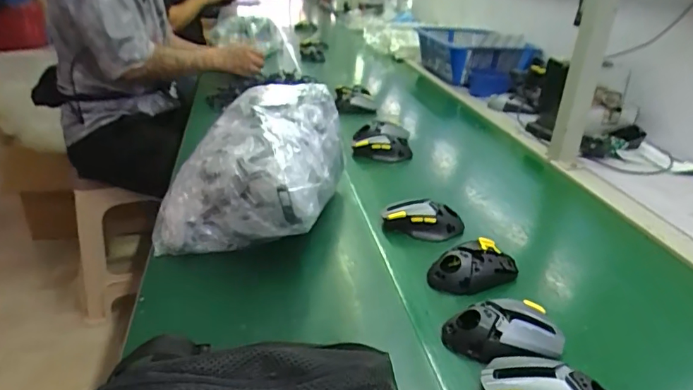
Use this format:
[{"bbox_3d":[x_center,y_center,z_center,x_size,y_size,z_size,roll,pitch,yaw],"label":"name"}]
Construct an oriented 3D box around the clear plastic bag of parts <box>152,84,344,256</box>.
[{"bbox_3d":[-0.117,-0.041,0.683,0.209,0.175,0.240,9,27,14],"label":"clear plastic bag of parts"}]

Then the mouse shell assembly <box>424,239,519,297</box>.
[{"bbox_3d":[0.160,0.086,0.602,0.114,0.036,0.060,-9,29,-21],"label":"mouse shell assembly"}]

